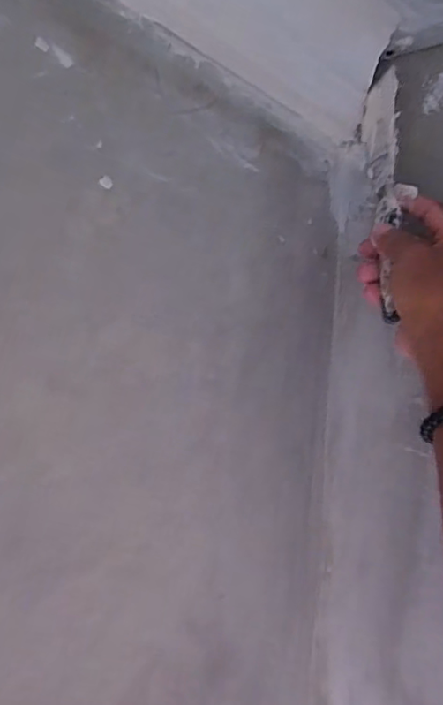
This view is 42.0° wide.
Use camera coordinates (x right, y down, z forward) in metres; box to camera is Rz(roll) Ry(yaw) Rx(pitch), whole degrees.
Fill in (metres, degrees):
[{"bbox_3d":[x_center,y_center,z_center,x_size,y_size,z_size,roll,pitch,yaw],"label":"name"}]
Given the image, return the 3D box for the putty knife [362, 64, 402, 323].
[{"bbox_3d":[0.130,-0.126,0.471,0.012,0.204,0.042,3,-10,-19],"label":"putty knife"}]

